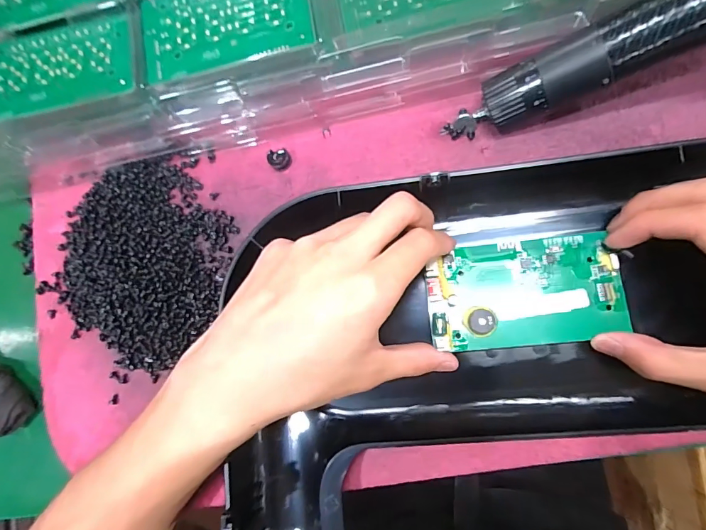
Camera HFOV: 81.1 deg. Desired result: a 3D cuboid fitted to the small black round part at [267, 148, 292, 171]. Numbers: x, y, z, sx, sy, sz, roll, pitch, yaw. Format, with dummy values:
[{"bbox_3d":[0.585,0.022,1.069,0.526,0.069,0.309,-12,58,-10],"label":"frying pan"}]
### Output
[{"bbox_3d":[-0.048,-0.070,0.273,0.014,0.009,0.012,-18,83,6],"label":"small black round part"}]

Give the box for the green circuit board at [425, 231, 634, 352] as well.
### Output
[{"bbox_3d":[0.097,0.016,0.235,0.104,0.010,0.060,-5,81,3],"label":"green circuit board"}]

